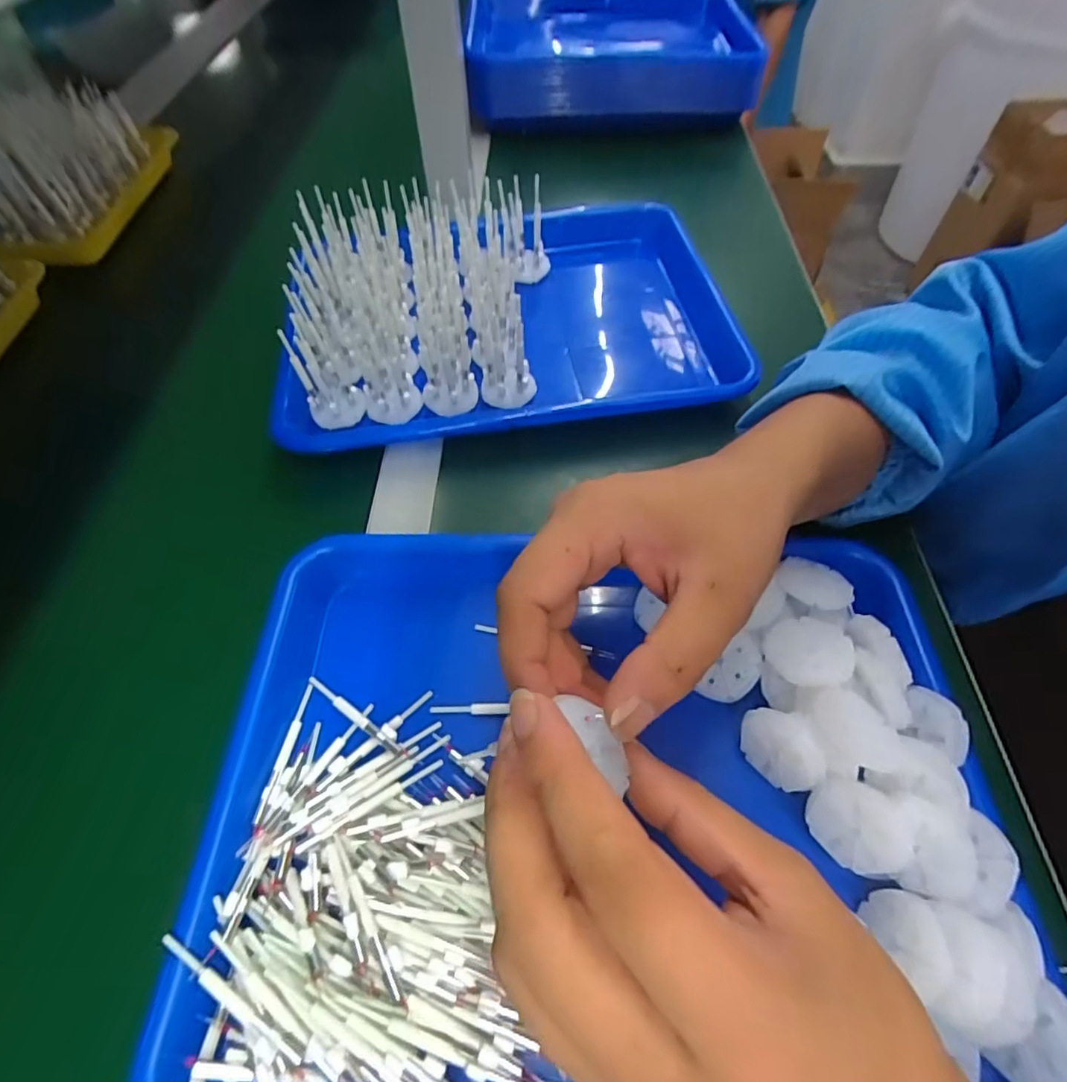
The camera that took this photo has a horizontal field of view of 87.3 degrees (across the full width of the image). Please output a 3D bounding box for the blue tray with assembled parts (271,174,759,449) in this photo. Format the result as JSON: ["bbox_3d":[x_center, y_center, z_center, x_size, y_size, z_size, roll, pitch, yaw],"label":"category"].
[{"bbox_3d":[-0.017,-0.186,0.426,0.325,0.077,0.243,-7,57,-4],"label":"blue tray with assembled parts"}]

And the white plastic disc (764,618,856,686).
[{"bbox_3d":[0.131,0.051,0.264,0.038,0.007,0.036,-1,56,1],"label":"white plastic disc"}]

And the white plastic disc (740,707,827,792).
[{"bbox_3d":[0.111,0.094,0.250,0.008,0.035,0.036,-16,24,-36],"label":"white plastic disc"}]

